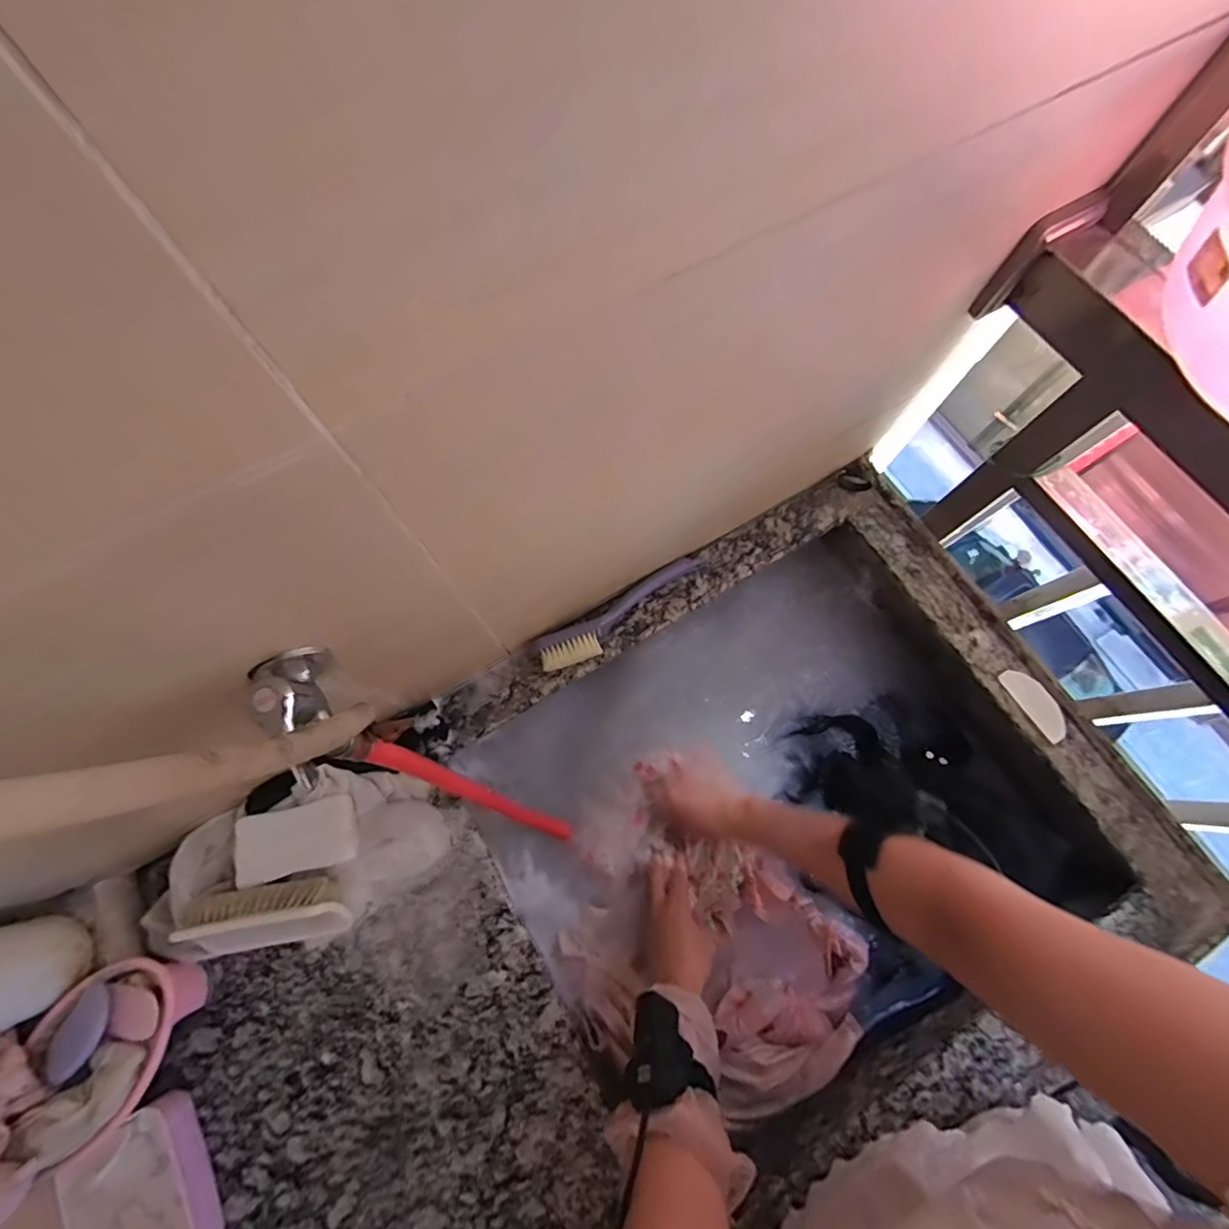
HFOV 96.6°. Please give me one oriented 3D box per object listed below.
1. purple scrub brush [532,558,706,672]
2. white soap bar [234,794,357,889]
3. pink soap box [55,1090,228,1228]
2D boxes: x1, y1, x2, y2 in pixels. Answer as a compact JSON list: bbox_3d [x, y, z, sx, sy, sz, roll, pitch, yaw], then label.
[{"bbox_3d":[0.014,-0.003,0.610,0.214,0.028,0.051,-30,75,-9],"label":"purple scrub brush"},{"bbox_3d":[-0.306,0.216,0.524,0.106,0.018,0.060,-14,73,-4],"label":"white soap bar"},{"bbox_3d":[-0.384,0.485,0.449,0.087,0.035,0.129,-29,75,-9],"label":"pink soap box"}]

